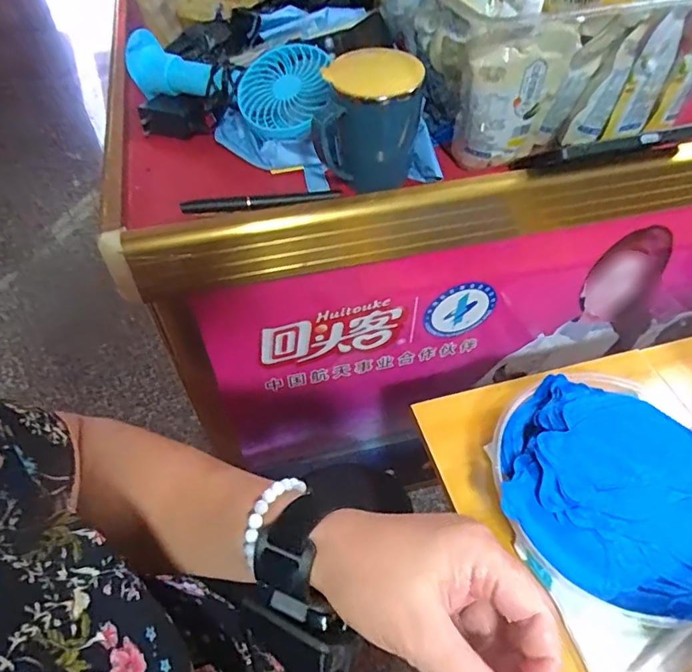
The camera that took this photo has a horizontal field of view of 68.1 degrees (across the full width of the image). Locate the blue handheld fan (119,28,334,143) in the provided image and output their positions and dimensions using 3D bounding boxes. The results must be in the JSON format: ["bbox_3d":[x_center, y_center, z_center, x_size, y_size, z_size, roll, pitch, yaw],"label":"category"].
[{"bbox_3d":[-0.117,-0.265,0.523,0.223,0.052,0.083,23,54,18],"label":"blue handheld fan"}]

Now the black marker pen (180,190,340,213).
[{"bbox_3d":[-0.077,-0.122,0.464,0.139,0.011,0.014,-5,51,-4],"label":"black marker pen"}]

